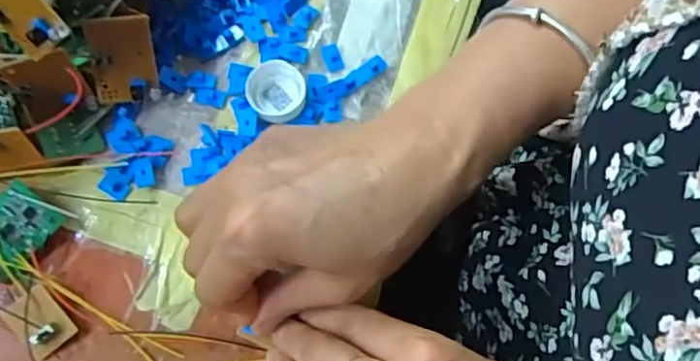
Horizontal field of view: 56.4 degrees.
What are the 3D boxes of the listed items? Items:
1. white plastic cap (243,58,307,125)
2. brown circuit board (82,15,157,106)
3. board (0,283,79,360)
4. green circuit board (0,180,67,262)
[{"bbox_3d":[-0.040,-0.048,0.349,0.032,0.009,0.033,0,72,0],"label":"white plastic cap"},{"bbox_3d":[-0.116,-0.061,0.332,0.033,0.043,0.007,-8,27,-9],"label":"brown circuit board"},{"bbox_3d":[-0.150,0.068,0.314,0.023,0.011,0.031,-39,76,-12],"label":"board"},{"bbox_3d":[-0.166,0.023,0.322,0.030,0.006,0.040,40,84,-11],"label":"green circuit board"}]

